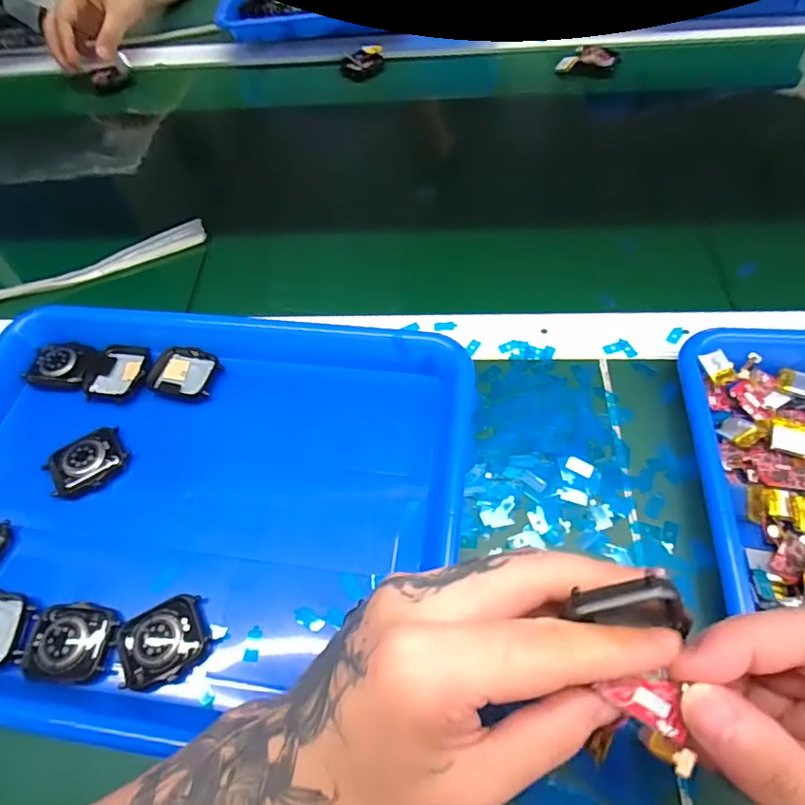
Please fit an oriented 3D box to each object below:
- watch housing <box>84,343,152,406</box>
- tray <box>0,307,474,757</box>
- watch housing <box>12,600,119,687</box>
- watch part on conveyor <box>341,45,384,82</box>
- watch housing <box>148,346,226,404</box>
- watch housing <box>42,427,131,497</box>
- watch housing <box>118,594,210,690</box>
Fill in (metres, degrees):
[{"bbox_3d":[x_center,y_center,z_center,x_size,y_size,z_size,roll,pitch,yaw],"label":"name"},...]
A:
[{"bbox_3d":[-0.201,-0.022,0.375,0.042,0.006,0.049,2,59,5],"label":"watch housing"},{"bbox_3d":[-0.131,0.052,0.315,0.324,0.031,0.251,6,59,6],"label":"tray"},{"bbox_3d":[-0.178,0.127,0.281,0.045,0.009,0.038,3,59,5],"label":"watch housing"},{"bbox_3d":[-0.045,-0.382,0.595,0.047,0.021,0.032,-9,59,-1],"label":"watch part on conveyor"},{"bbox_3d":[-0.151,-0.021,0.368,0.046,0.009,0.036,14,60,11],"label":"watch housing"},{"bbox_3d":[-0.199,0.039,0.334,0.046,0.017,0.030,-35,63,-17],"label":"watch housing"},{"bbox_3d":[-0.127,0.125,0.280,0.043,0.013,0.039,-22,60,-10],"label":"watch housing"}]

